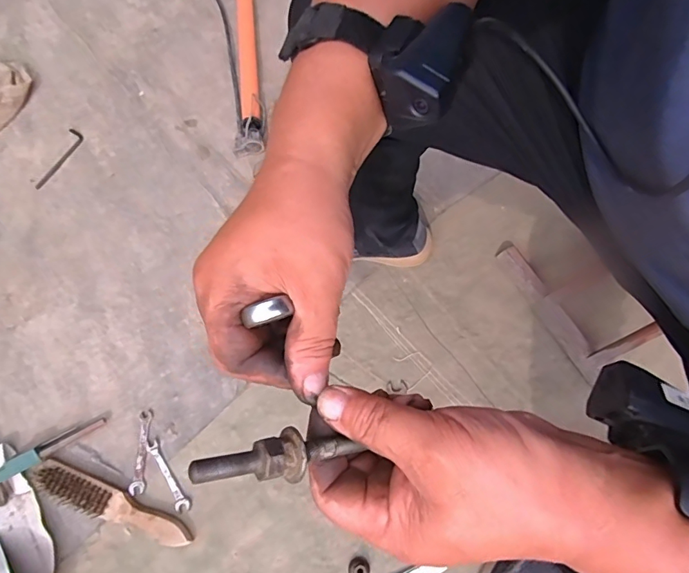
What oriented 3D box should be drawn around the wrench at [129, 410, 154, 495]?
[{"bbox_3d":[-0.312,0.253,0.697,0.023,0.008,0.117,-3,69,1],"label":"wrench"}]

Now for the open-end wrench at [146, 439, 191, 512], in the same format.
[{"bbox_3d":[-0.265,0.283,0.677,0.020,0.004,0.115,-33,72,-10],"label":"open-end wrench"}]

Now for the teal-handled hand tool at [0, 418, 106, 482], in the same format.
[{"bbox_3d":[-0.455,0.247,0.695,0.163,0.022,0.028,-27,70,-22],"label":"teal-handled hand tool"}]

